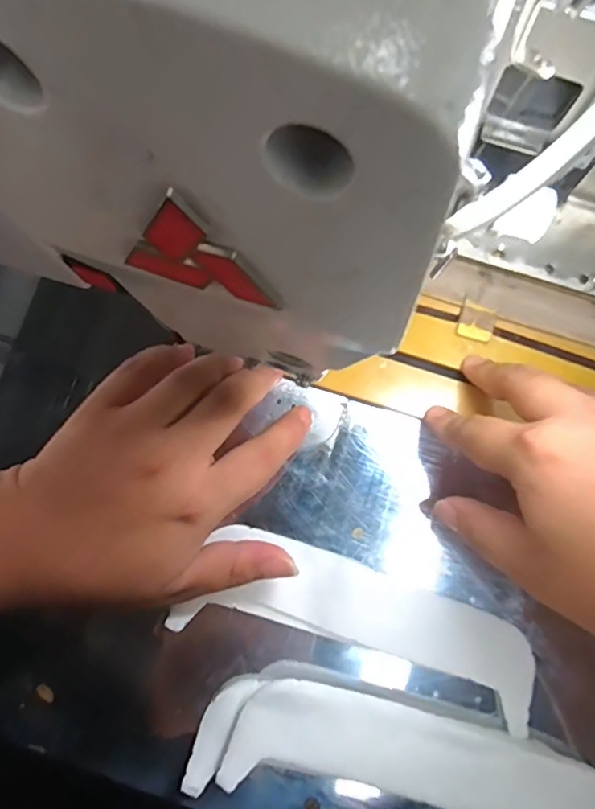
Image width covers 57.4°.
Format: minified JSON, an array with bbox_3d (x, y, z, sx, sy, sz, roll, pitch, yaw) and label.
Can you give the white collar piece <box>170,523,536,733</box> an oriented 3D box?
[{"bbox_3d":[0.034,0.117,0.291,0.190,0.010,0.057,17,77,4],"label":"white collar piece"}]

